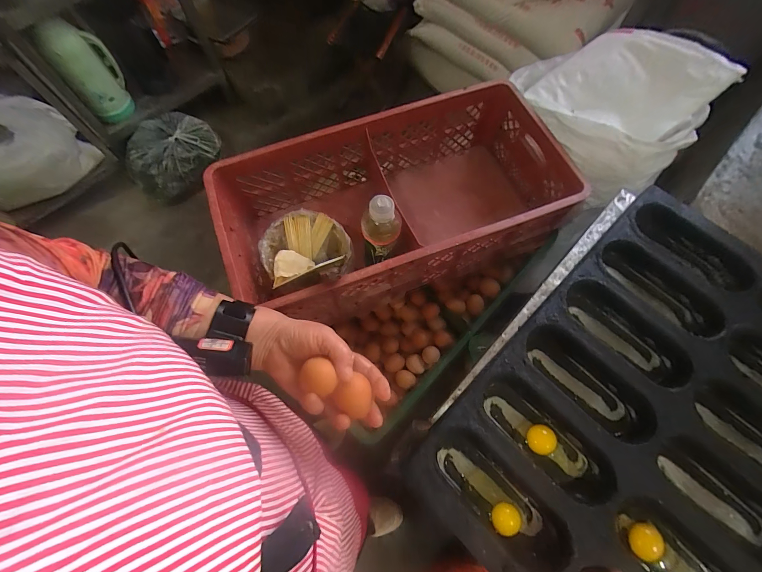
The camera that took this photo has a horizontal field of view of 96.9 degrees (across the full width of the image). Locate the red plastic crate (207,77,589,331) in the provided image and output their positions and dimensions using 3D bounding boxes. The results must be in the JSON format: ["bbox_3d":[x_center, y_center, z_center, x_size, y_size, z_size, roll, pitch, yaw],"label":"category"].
[{"bbox_3d":[0.035,-0.165,0.711,0.667,0.202,0.329,-21,70,-7],"label":"red plastic crate"}]

